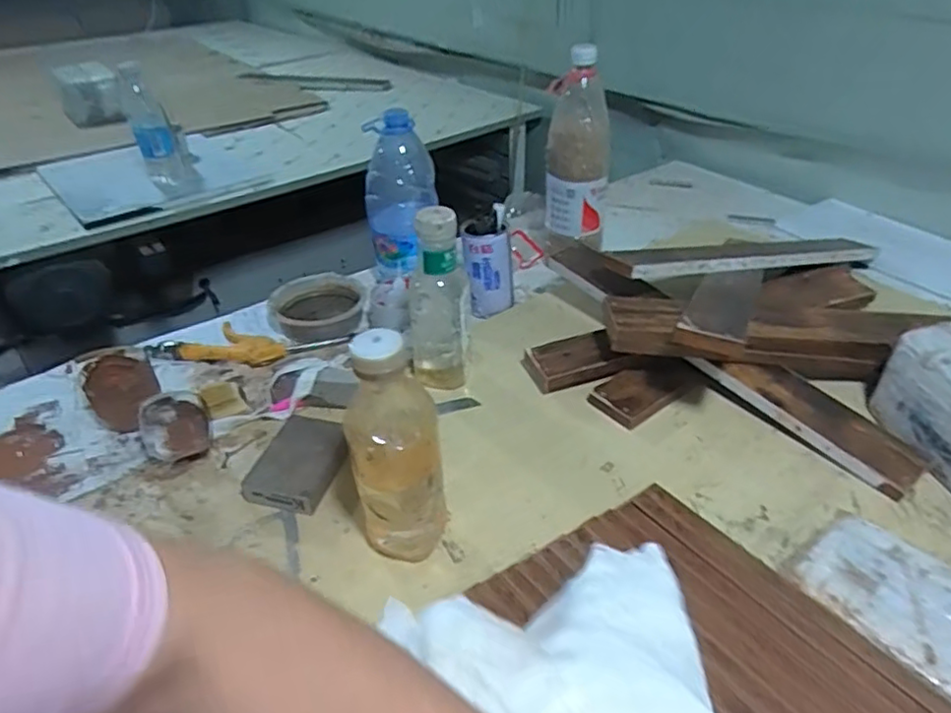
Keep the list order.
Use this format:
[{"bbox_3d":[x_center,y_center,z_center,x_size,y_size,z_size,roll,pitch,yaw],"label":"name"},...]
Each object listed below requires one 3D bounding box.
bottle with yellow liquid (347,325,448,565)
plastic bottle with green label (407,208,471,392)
[{"bbox_3d":[-0.063,0.075,0.510,0.068,0.210,0.061,-6,37,-7],"label":"bottle with yellow liquid"},{"bbox_3d":[-0.042,-0.062,0.698,0.065,0.208,0.062,-6,37,-7],"label":"plastic bottle with green label"}]

